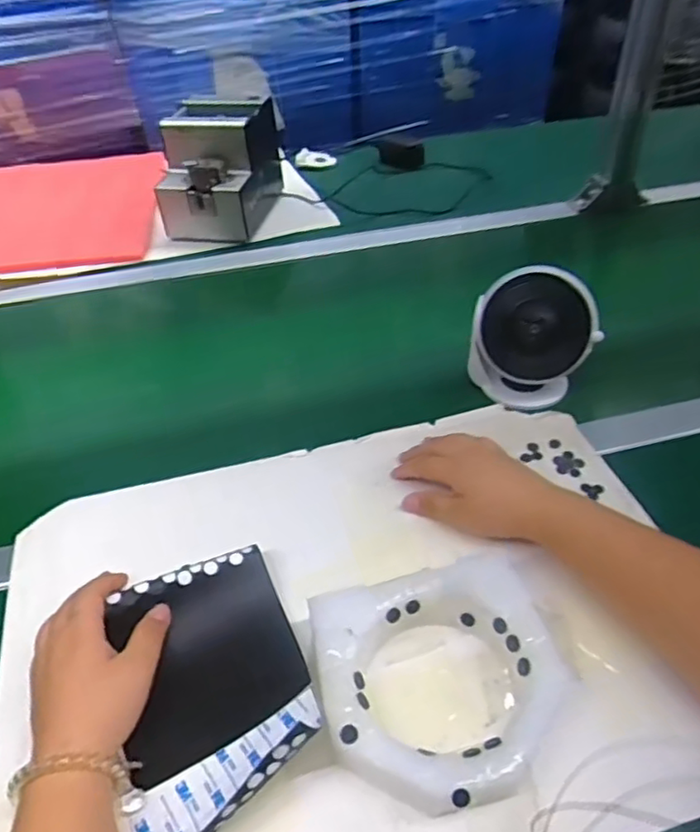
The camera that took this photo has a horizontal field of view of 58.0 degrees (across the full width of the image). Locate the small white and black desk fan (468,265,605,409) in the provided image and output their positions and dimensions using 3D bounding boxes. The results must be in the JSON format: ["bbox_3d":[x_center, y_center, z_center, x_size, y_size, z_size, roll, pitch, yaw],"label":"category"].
[{"bbox_3d":[0.171,-0.072,0.591,0.108,0.115,0.057,6,43,9],"label":"small white and black desk fan"}]

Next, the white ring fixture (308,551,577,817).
[{"bbox_3d":[0.057,0.165,0.396,0.146,0.038,0.140,-1,42,1],"label":"white ring fixture"}]

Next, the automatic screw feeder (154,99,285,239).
[{"bbox_3d":[-0.187,-0.357,0.910,0.139,0.145,0.189,2,42,5],"label":"automatic screw feeder"}]

